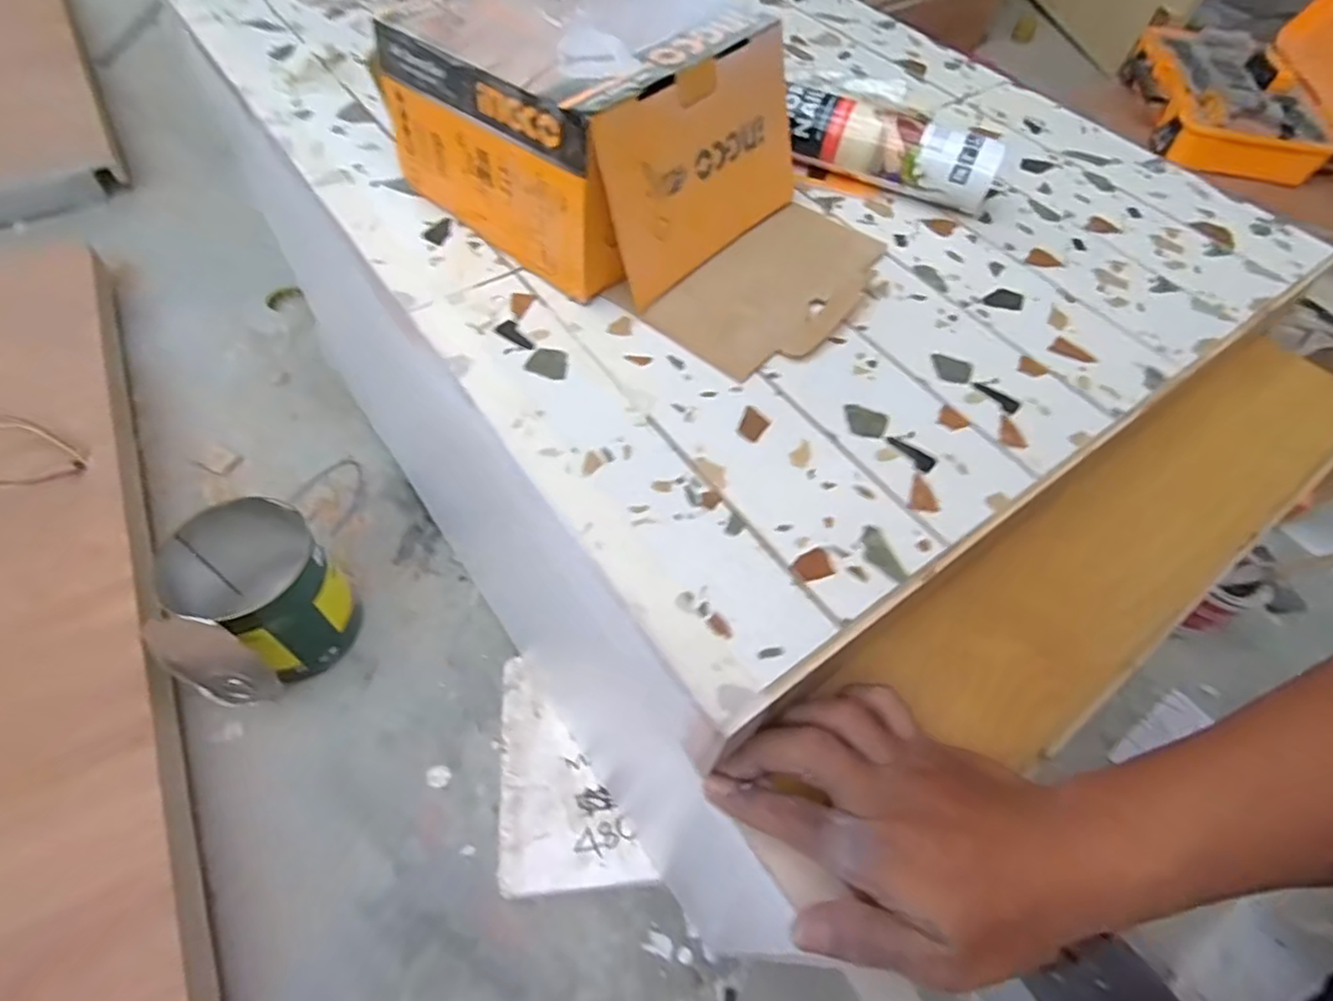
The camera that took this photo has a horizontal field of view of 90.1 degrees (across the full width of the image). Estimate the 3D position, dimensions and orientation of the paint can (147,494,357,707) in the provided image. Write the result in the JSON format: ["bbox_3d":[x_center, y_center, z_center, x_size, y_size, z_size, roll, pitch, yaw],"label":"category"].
[{"bbox_3d":[-0.524,0.139,0.846,0.207,0.200,0.191,2,57,-3],"label":"paint can"}]

